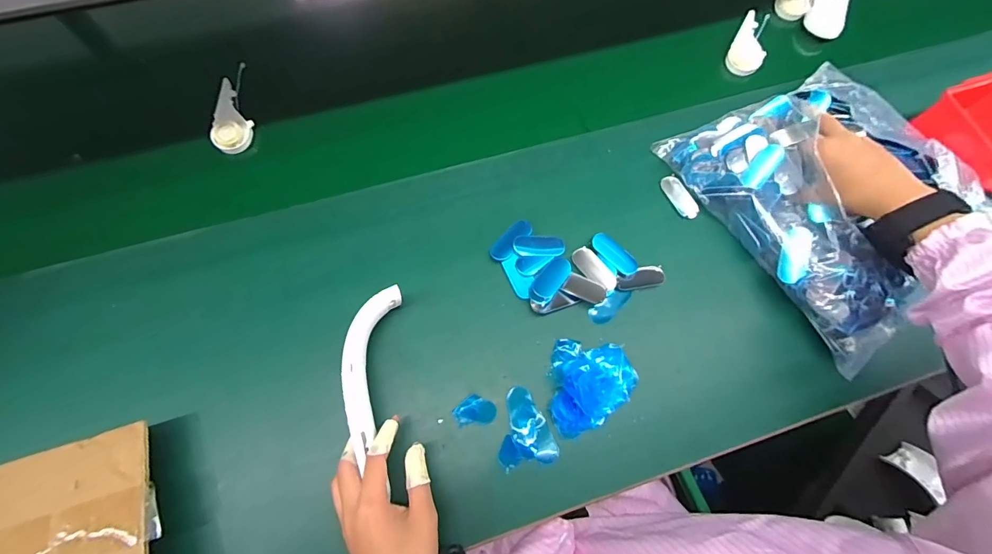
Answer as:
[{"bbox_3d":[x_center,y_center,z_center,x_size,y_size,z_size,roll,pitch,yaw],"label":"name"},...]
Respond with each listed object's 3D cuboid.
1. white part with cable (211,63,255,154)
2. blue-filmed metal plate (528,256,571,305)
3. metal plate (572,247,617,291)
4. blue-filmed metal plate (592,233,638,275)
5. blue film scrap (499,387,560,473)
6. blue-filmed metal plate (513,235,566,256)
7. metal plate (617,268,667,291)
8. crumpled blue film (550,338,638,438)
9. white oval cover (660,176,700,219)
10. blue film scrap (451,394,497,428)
[{"bbox_3d":[-0.330,-0.216,0.533,0.042,0.027,0.132,-7,78,-3],"label":"white part with cable"},{"bbox_3d":[0.060,0.003,0.459,0.026,0.005,0.062,37,74,12],"label":"blue-filmed metal plate"},{"bbox_3d":[0.110,-0.009,0.472,0.025,0.005,0.058,-38,75,-13],"label":"metal plate"},{"bbox_3d":[0.134,-0.027,0.477,0.058,0.009,0.024,42,75,13],"label":"blue-filmed metal plate"},{"bbox_3d":[0.027,0.147,0.415,0.054,0.017,0.070,-12,71,-5],"label":"blue film scrap"},{"bbox_3d":[0.049,-0.035,0.472,0.058,0.004,0.024,0,79,-8],"label":"blue-filmed metal plate"},{"bbox_3d":[0.161,0.002,0.471,0.055,0.004,0.023,-12,78,-8],"label":"metal plate"},{"bbox_3d":[0.098,0.109,0.419,0.084,0.041,0.095,5,70,1],"label":"crumpled blue film"},{"bbox_3d":[0.221,-0.096,0.508,0.025,0.004,0.061,-26,67,2],"label":"white oval cover"},{"bbox_3d":[-0.021,0.132,0.422,0.041,0.004,0.028,-6,71,-3],"label":"blue film scrap"}]

